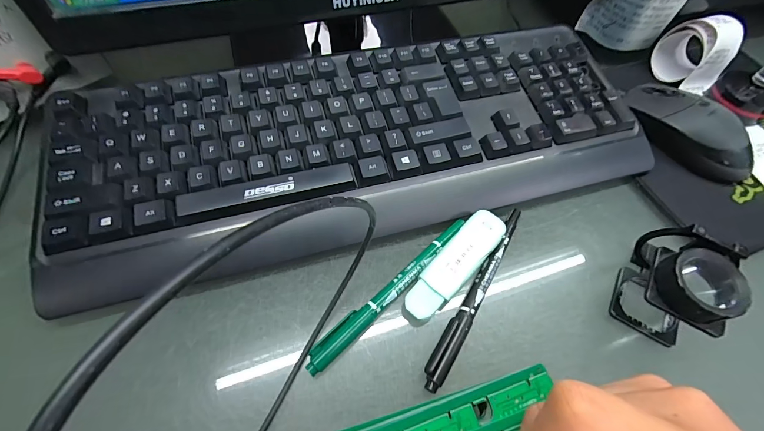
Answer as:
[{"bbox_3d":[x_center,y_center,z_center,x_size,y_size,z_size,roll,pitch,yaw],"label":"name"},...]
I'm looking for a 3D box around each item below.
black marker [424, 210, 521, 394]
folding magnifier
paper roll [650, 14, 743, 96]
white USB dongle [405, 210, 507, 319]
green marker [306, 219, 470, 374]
[{"bbox_3d":[0.064,0.048,0.221,0.014,0.011,0.137,32,63,14],"label":"black marker"},{"bbox_3d":[0.179,0.040,0.209,0.041,0.056,0.065,24,61,9],"label":"folding magnifier"},{"bbox_3d":[0.313,-0.162,0.332,0.055,0.061,0.054,2,60,-3],"label":"paper roll"},{"bbox_3d":[0.048,0.031,0.221,0.026,0.017,0.085,40,65,18],"label":"white USB dongle"},{"bbox_3d":[0.008,0.046,0.216,0.136,0.015,0.014,-38,69,-23],"label":"green marker"}]

